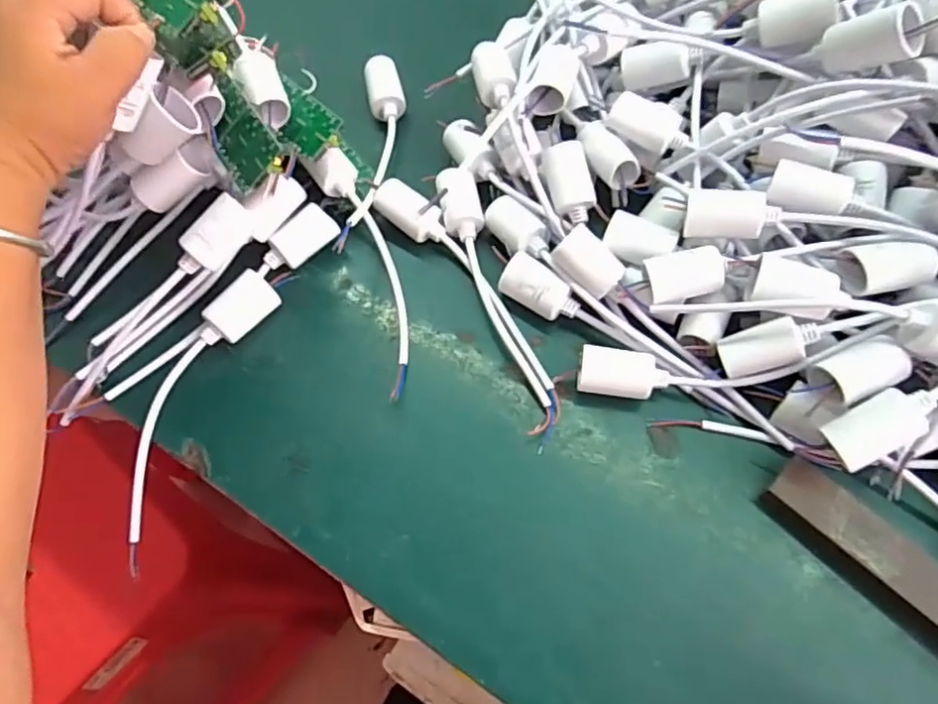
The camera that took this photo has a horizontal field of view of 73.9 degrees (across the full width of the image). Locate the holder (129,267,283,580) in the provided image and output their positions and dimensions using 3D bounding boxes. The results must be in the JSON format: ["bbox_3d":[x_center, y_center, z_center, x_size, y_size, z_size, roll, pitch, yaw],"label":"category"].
[{"bbox_3d":[-0.183,0.037,0.404,0.034,0.055,0.192,23,67,14],"label":"holder"}]

